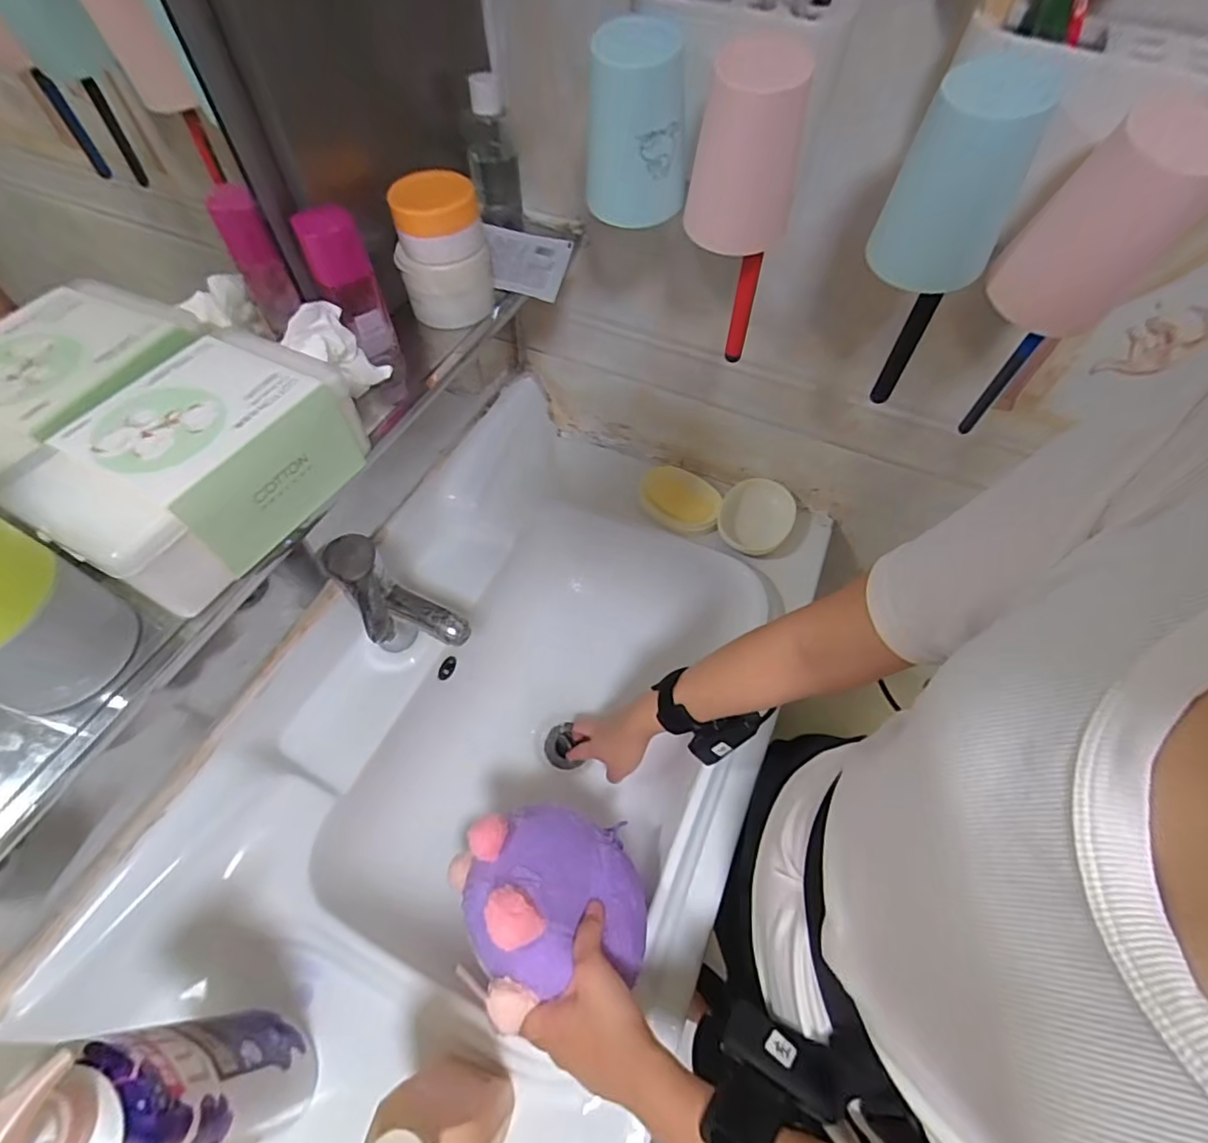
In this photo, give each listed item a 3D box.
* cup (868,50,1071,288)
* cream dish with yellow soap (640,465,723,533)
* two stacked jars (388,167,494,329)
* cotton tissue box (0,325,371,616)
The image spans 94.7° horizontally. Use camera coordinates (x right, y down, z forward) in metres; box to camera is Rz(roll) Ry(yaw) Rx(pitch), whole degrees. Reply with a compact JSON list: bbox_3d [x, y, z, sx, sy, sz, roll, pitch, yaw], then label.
[{"bbox_3d":[0.227,-0.244,0.353,0.067,0.107,0.080,32,62,17],"label":"cup"},{"bbox_3d":[0.106,-0.097,0.772,0.108,0.025,0.103,1,58,-1],"label":"cream dish with yellow soap"},{"bbox_3d":[-0.136,-0.267,0.469,0.073,0.097,0.062,-11,59,-9],"label":"two stacked jars"},{"bbox_3d":[-0.262,-0.075,0.355,0.130,0.064,0.170,25,60,14],"label":"cotton tissue box"}]

